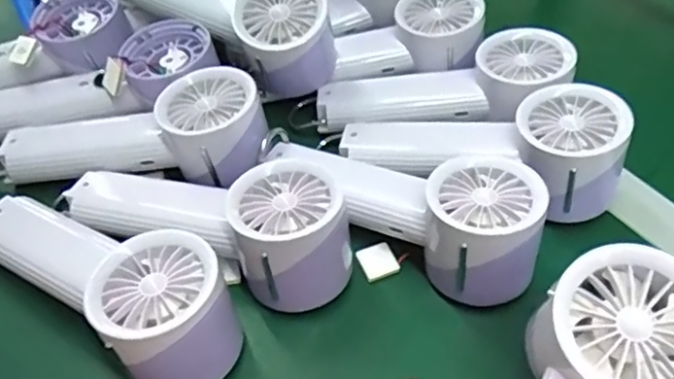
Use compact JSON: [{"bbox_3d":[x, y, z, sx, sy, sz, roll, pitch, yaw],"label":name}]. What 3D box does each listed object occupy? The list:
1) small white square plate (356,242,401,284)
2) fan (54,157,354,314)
[{"bbox_3d":[0.025,0.043,0.358,0.023,0.004,0.021,-16,67,-22],"label":"small white square plate"},{"bbox_3d":[-0.066,0.015,0.341,0.146,0.054,0.067,12,53,14],"label":"fan"}]

